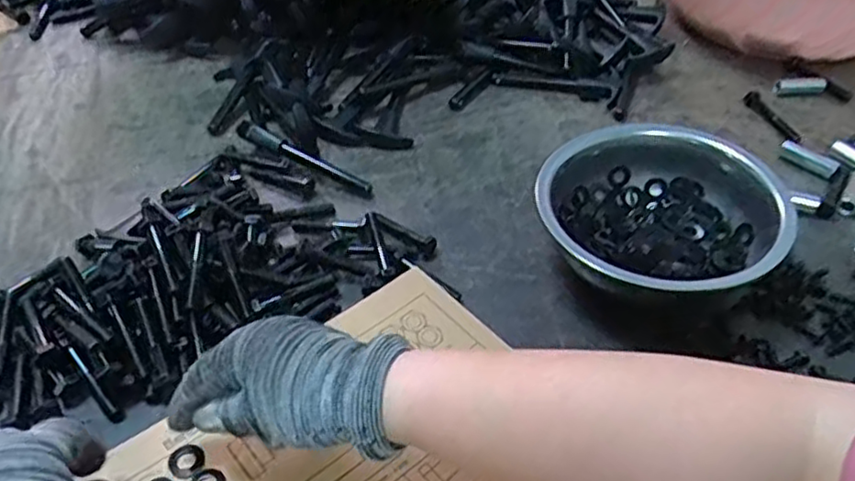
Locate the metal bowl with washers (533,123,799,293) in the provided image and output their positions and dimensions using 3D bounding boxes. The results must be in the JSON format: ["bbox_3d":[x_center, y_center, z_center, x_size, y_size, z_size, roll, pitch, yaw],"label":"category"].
[{"bbox_3d":[0.164,-0.008,0.503,0.165,0.079,0.157,1,44,-1],"label":"metal bowl with washers"}]

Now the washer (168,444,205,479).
[{"bbox_3d":[-0.133,0.121,0.377,0.019,0.004,0.019,1,44,-1],"label":"washer"}]

